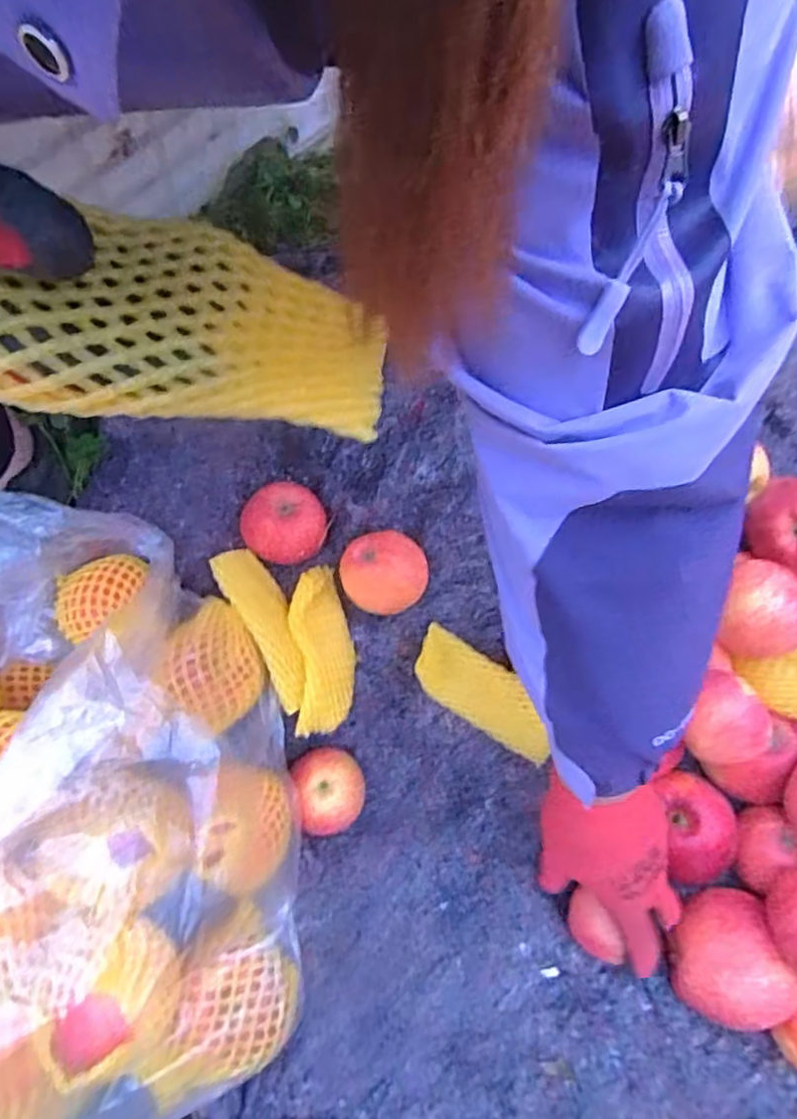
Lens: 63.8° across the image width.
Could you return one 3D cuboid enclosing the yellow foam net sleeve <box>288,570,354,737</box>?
[{"bbox_3d":[-0.068,0.078,0.575,0.052,0.040,0.145,-5,70,-4],"label":"yellow foam net sleeve"}]

